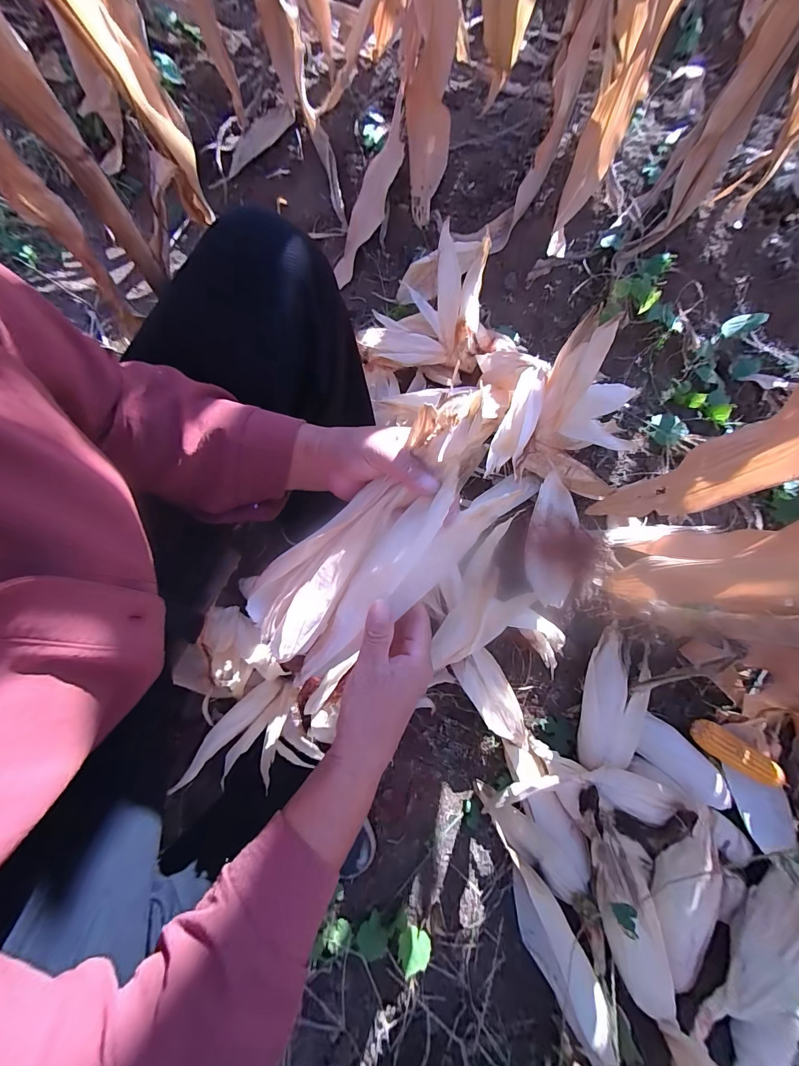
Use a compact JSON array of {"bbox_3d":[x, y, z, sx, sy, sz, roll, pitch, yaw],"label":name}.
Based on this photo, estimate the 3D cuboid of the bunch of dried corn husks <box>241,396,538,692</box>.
[{"bbox_3d":[-0.016,0.013,0.294,0.248,0.049,0.096,-42,82,10],"label":"bunch of dried corn husks"}]

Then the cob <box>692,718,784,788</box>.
[{"bbox_3d":[0.535,0.351,0.585,0.142,0.037,0.045,31,80,5],"label":"cob"}]

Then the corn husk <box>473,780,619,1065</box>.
[{"bbox_3d":[0.197,0.529,0.522,0.071,0.062,0.313,-20,62,-5],"label":"corn husk"}]

